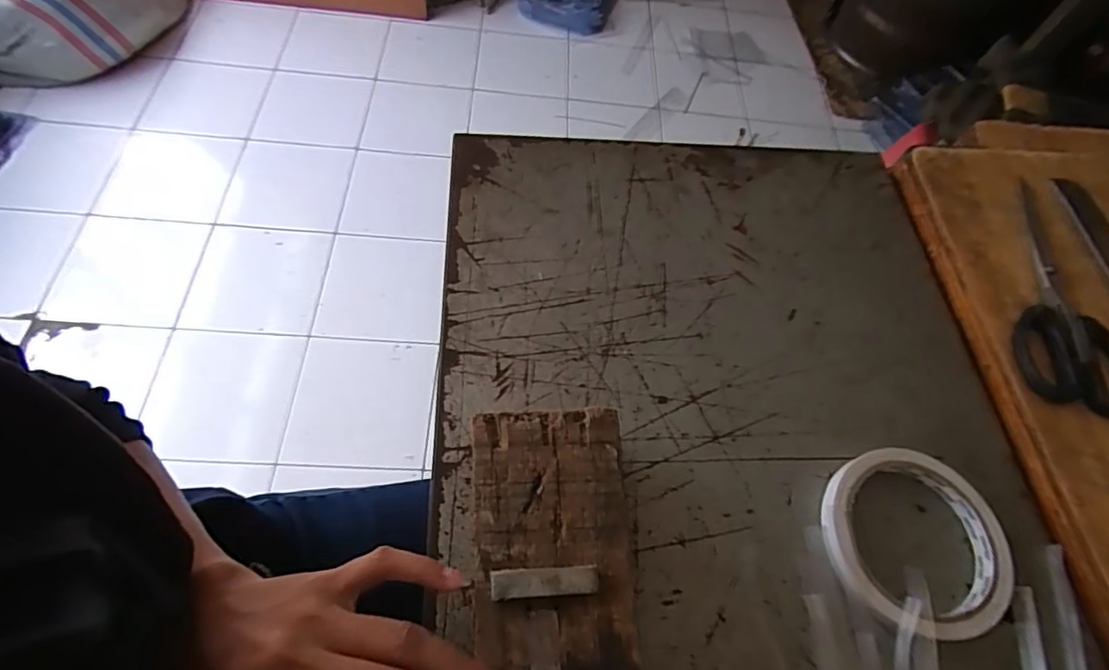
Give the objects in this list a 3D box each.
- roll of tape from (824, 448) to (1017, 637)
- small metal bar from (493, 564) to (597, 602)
[{"bbox_3d":[0.194,0.110,0.292,0.097,0.014,0.094,2,61,-3],"label":"roll of tape"},{"bbox_3d":[-0.004,0.102,0.221,0.043,0.004,0.011,-1,62,-4],"label":"small metal bar"}]

